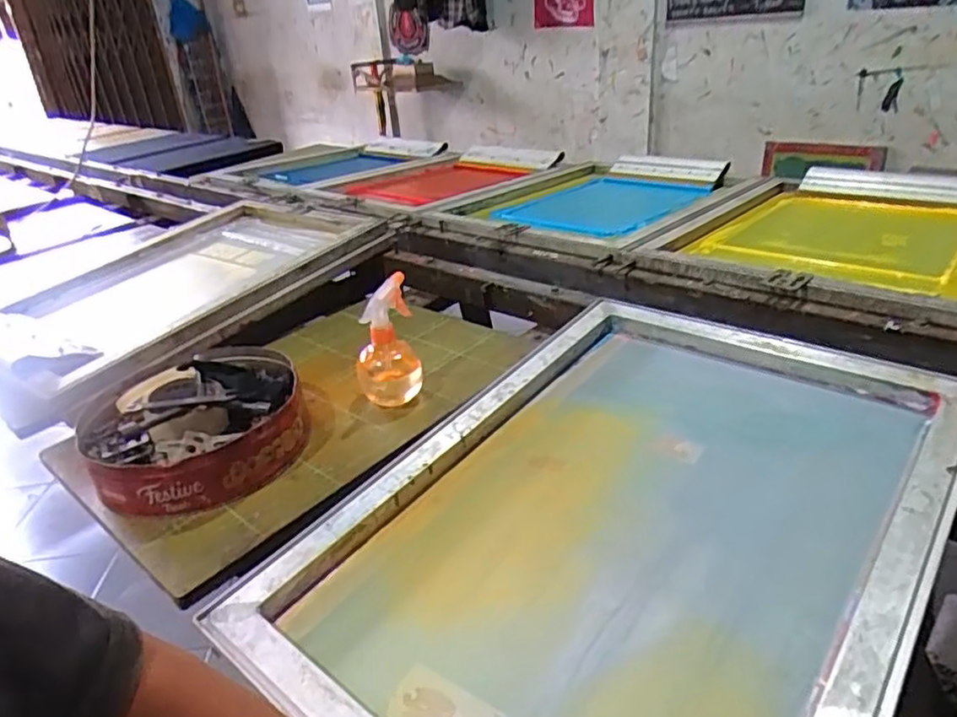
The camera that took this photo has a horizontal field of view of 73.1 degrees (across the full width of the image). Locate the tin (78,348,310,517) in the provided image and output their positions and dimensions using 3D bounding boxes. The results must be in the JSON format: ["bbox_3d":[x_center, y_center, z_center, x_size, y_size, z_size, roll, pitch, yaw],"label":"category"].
[{"bbox_3d":[-0.344,0.077,0.800,0.249,0.106,0.235,-4,29,2],"label":"tin"}]

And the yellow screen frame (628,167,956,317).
[{"bbox_3d":[0.678,-0.245,1.185,0.514,0.045,0.716,21,38,38],"label":"yellow screen frame"}]

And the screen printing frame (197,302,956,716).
[{"bbox_3d":[0.139,0.138,0.623,0.487,0.035,0.632,18,41,37],"label":"screen printing frame"}]

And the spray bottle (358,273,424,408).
[{"bbox_3d":[-0.127,-0.019,0.872,0.085,0.164,0.081,-10,29,-10],"label":"spray bottle"}]

